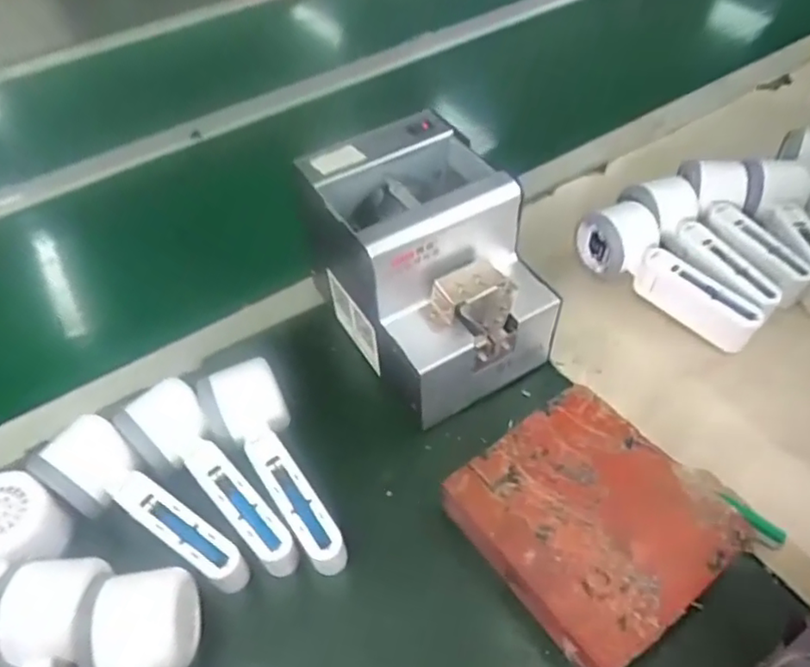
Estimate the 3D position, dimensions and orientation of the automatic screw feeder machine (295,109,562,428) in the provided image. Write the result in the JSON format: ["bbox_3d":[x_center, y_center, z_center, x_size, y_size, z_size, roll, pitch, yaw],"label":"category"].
[{"bbox_3d":[0.019,-0.045,0.473,0.128,0.158,0.166,-25,52,-15],"label":"automatic screw feeder machine"}]

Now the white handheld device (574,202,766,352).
[{"bbox_3d":[0.227,-0.055,0.526,0.044,0.060,0.163,-36,56,-22],"label":"white handheld device"}]

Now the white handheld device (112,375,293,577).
[{"bbox_3d":[-0.133,0.101,0.422,0.053,0.054,0.163,-37,56,-23],"label":"white handheld device"}]

